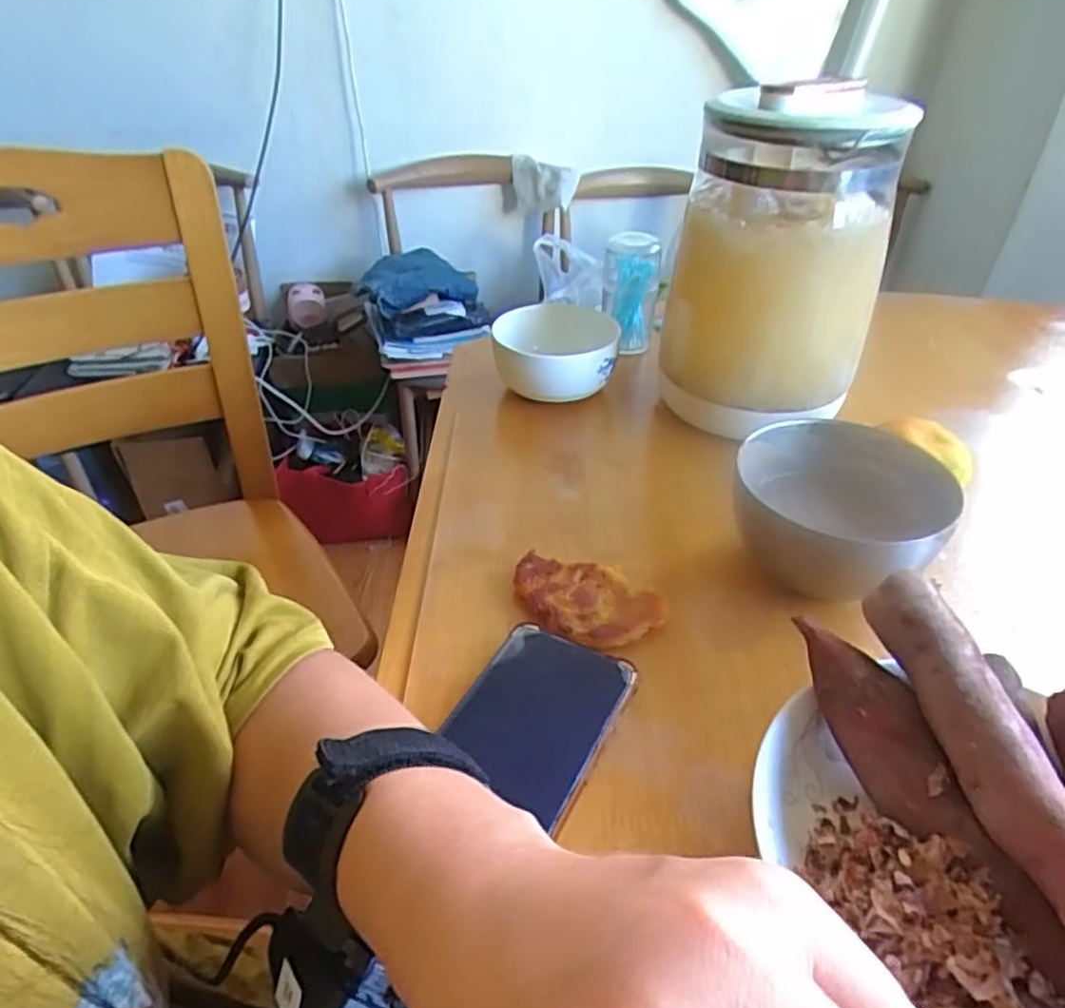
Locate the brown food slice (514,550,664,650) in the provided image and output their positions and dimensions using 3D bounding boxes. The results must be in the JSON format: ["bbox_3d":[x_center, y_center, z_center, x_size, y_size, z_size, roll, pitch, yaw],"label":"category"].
[{"bbox_3d":[0.027,0.054,0.392,0.086,0.008,0.055,24,44,28],"label":"brown food slice"}]

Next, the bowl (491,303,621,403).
[{"bbox_3d":[0.018,-0.119,0.584,0.098,0.063,0.097,0,38,0],"label":"bowl"}]

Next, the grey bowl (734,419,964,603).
[{"bbox_3d":[0.177,0.009,0.402,0.111,0.068,0.119,0,38,0],"label":"grey bowl"}]

